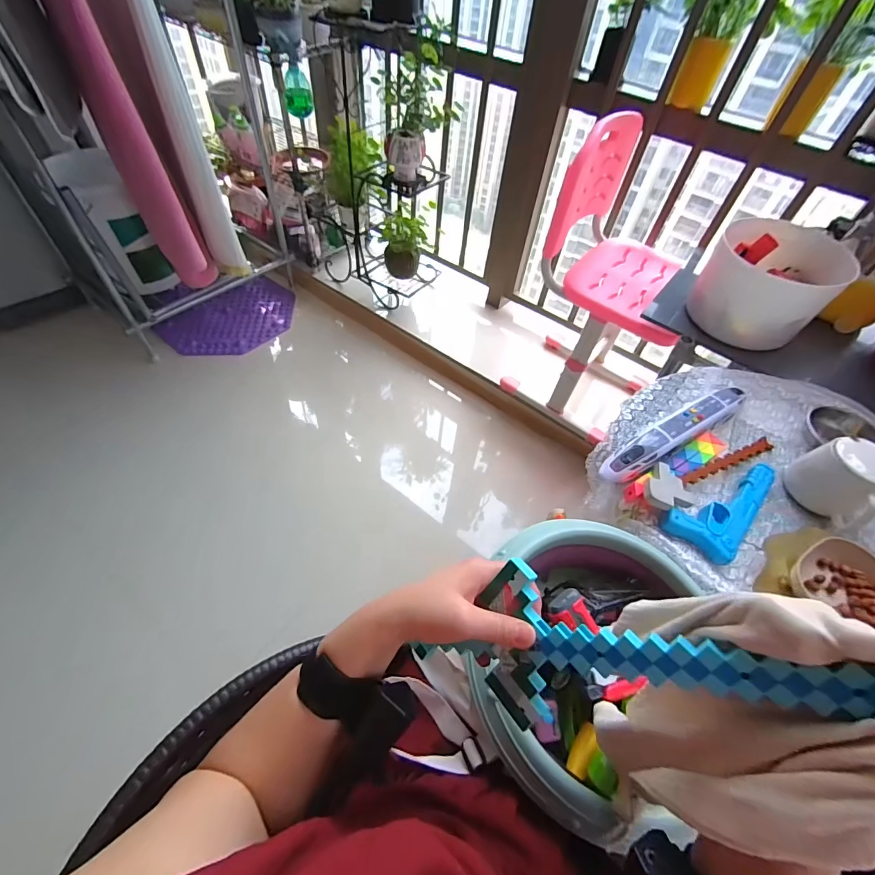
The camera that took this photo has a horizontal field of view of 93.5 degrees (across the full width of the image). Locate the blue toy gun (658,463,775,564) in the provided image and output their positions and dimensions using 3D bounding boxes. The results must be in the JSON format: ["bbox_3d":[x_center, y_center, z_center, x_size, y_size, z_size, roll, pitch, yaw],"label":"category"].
[{"bbox_3d":[0.422,0.106,0.579,0.218,0.035,0.082,-20,57,-19],"label":"blue toy gun"}]

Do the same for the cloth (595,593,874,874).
[{"bbox_3d":[0.189,0.177,0.268,0.083,0.211,0.129,7,53,0],"label":"cloth"}]

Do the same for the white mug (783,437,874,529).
[{"bbox_3d":[0.579,0.060,0.591,0.080,0.096,0.103,-20,57,-19],"label":"white mug"}]

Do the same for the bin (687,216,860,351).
[{"bbox_3d":[0.669,-0.314,0.842,0.215,0.157,0.221,3,53,-4],"label":"bin"}]

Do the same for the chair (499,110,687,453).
[{"bbox_3d":[0.462,-0.382,1.140,0.347,0.711,0.435,27,55,14],"label":"chair"}]

